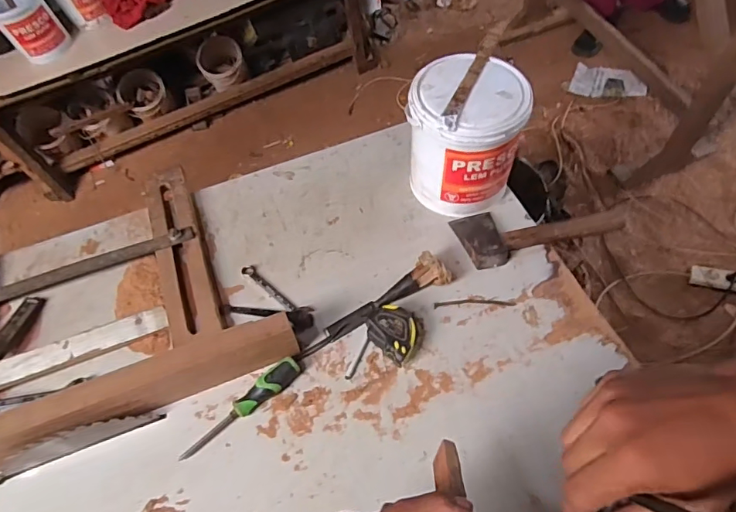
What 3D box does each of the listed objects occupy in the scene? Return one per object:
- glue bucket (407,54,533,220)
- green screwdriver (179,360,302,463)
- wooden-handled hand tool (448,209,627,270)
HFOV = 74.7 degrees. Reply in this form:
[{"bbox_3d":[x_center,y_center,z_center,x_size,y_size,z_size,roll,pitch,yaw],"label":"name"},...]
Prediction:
[{"bbox_3d":[0.160,-0.196,0.819,0.174,0.207,0.165,-1,58,1],"label":"glue bucket"},{"bbox_3d":[-0.179,0.213,0.680,0.192,0.028,0.032,-36,64,-19],"label":"green screwdriver"},{"bbox_3d":[0.292,-0.058,0.829,0.276,0.035,0.115,-16,59,-8],"label":"wooden-handled hand tool"}]

